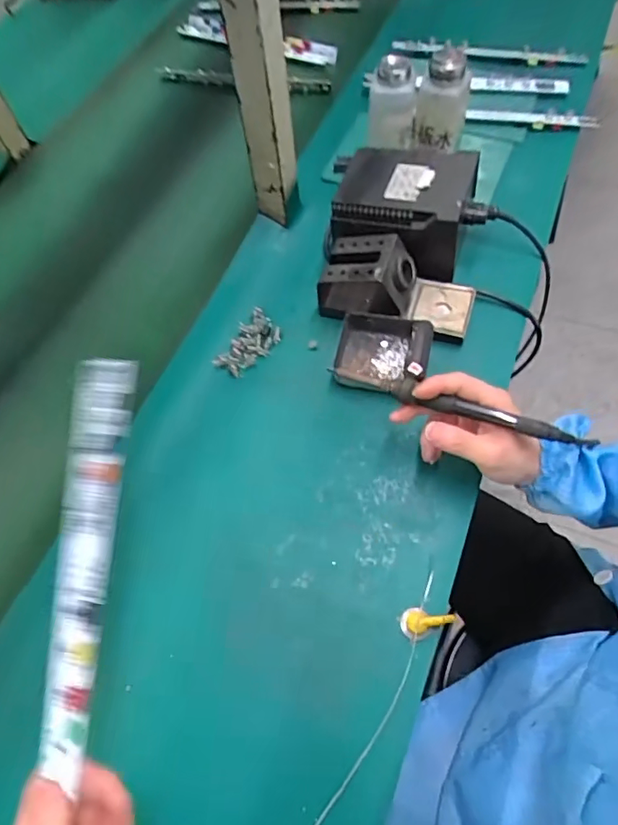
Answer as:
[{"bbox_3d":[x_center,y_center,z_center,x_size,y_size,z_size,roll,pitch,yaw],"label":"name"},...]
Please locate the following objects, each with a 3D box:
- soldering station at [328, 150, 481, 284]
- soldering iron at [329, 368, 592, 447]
[{"bbox_3d":[0.107,-0.230,0.576,0.143,0.074,0.127,14,63,13],"label":"soldering station"},{"bbox_3d":[0.112,-0.011,0.432,0.203,0.018,0.017,17,63,18],"label":"soldering iron"}]

